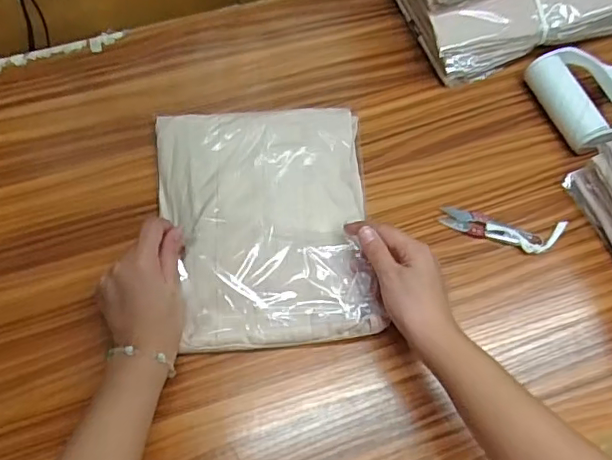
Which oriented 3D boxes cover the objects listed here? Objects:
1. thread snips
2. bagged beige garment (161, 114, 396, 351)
[{"bbox_3d":[0.198,0.000,0.573,0.121,0.009,0.038,10,66,4],"label":"thread snips"},{"bbox_3d":[-0.036,-0.013,0.551,0.201,0.034,0.248,-8,66,-4],"label":"bagged beige garment"}]

